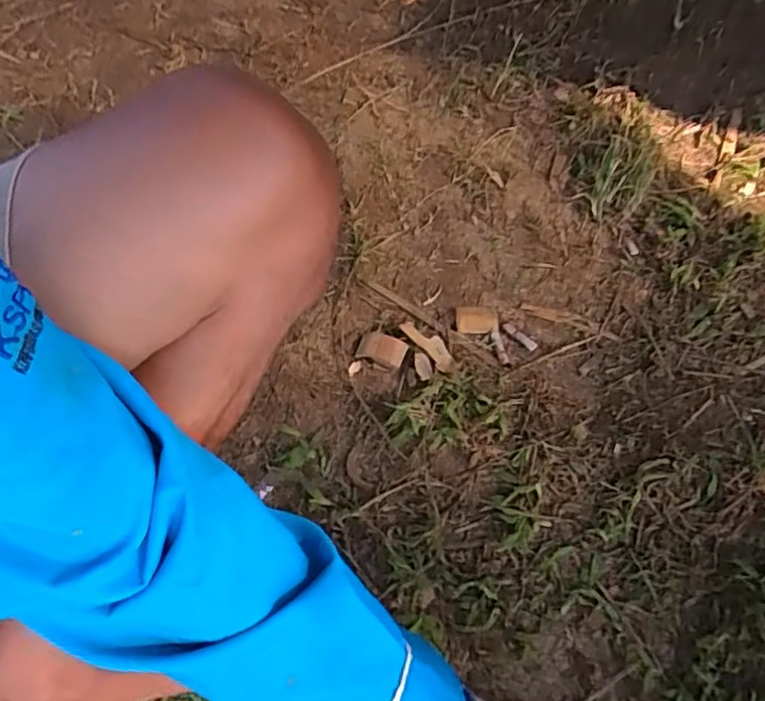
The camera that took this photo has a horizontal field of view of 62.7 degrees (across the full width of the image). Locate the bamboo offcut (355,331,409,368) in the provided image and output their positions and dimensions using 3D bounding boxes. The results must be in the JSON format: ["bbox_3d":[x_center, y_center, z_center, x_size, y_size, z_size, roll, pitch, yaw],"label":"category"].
[{"bbox_3d":[0.000,-0.002,0.647,0.049,0.018,0.028,20,66,11],"label":"bamboo offcut"}]

